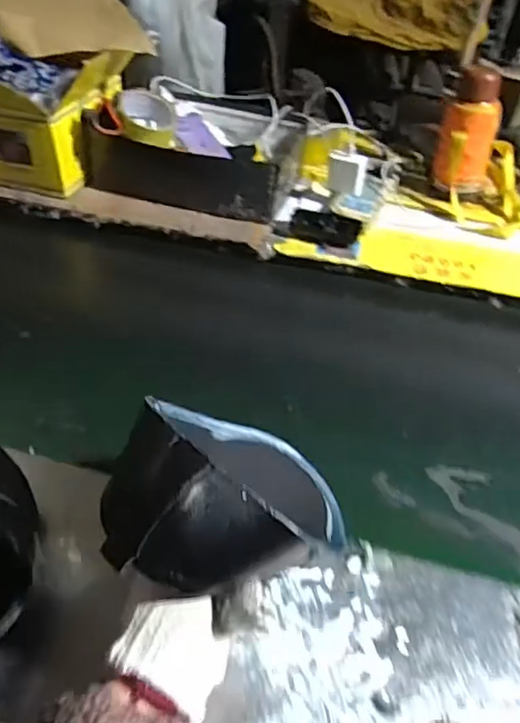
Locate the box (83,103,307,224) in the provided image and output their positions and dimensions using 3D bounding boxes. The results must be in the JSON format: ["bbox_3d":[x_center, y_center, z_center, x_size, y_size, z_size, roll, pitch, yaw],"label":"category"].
[{"bbox_3d":[-0.106,-0.350,0.990,0.330,0.102,0.212,12,44,9],"label":"box"}]

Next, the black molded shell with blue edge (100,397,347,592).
[{"bbox_3d":[-0.023,0.098,0.471,0.165,0.074,0.237,25,9,18],"label":"black molded shell with blue edge"}]

